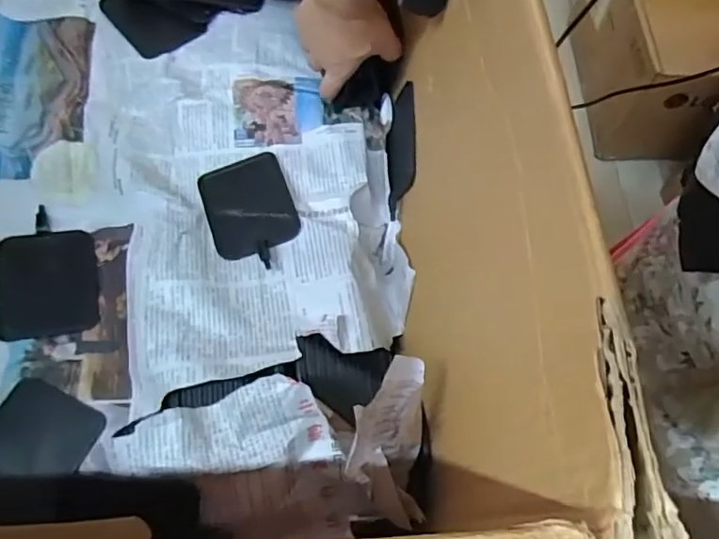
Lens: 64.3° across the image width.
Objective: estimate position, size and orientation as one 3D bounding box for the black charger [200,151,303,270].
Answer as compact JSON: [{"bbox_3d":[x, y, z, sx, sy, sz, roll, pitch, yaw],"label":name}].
[{"bbox_3d":[-0.102,-0.056,0.533,0.079,0.011,0.114,-22,65,-2],"label":"black charger"}]

